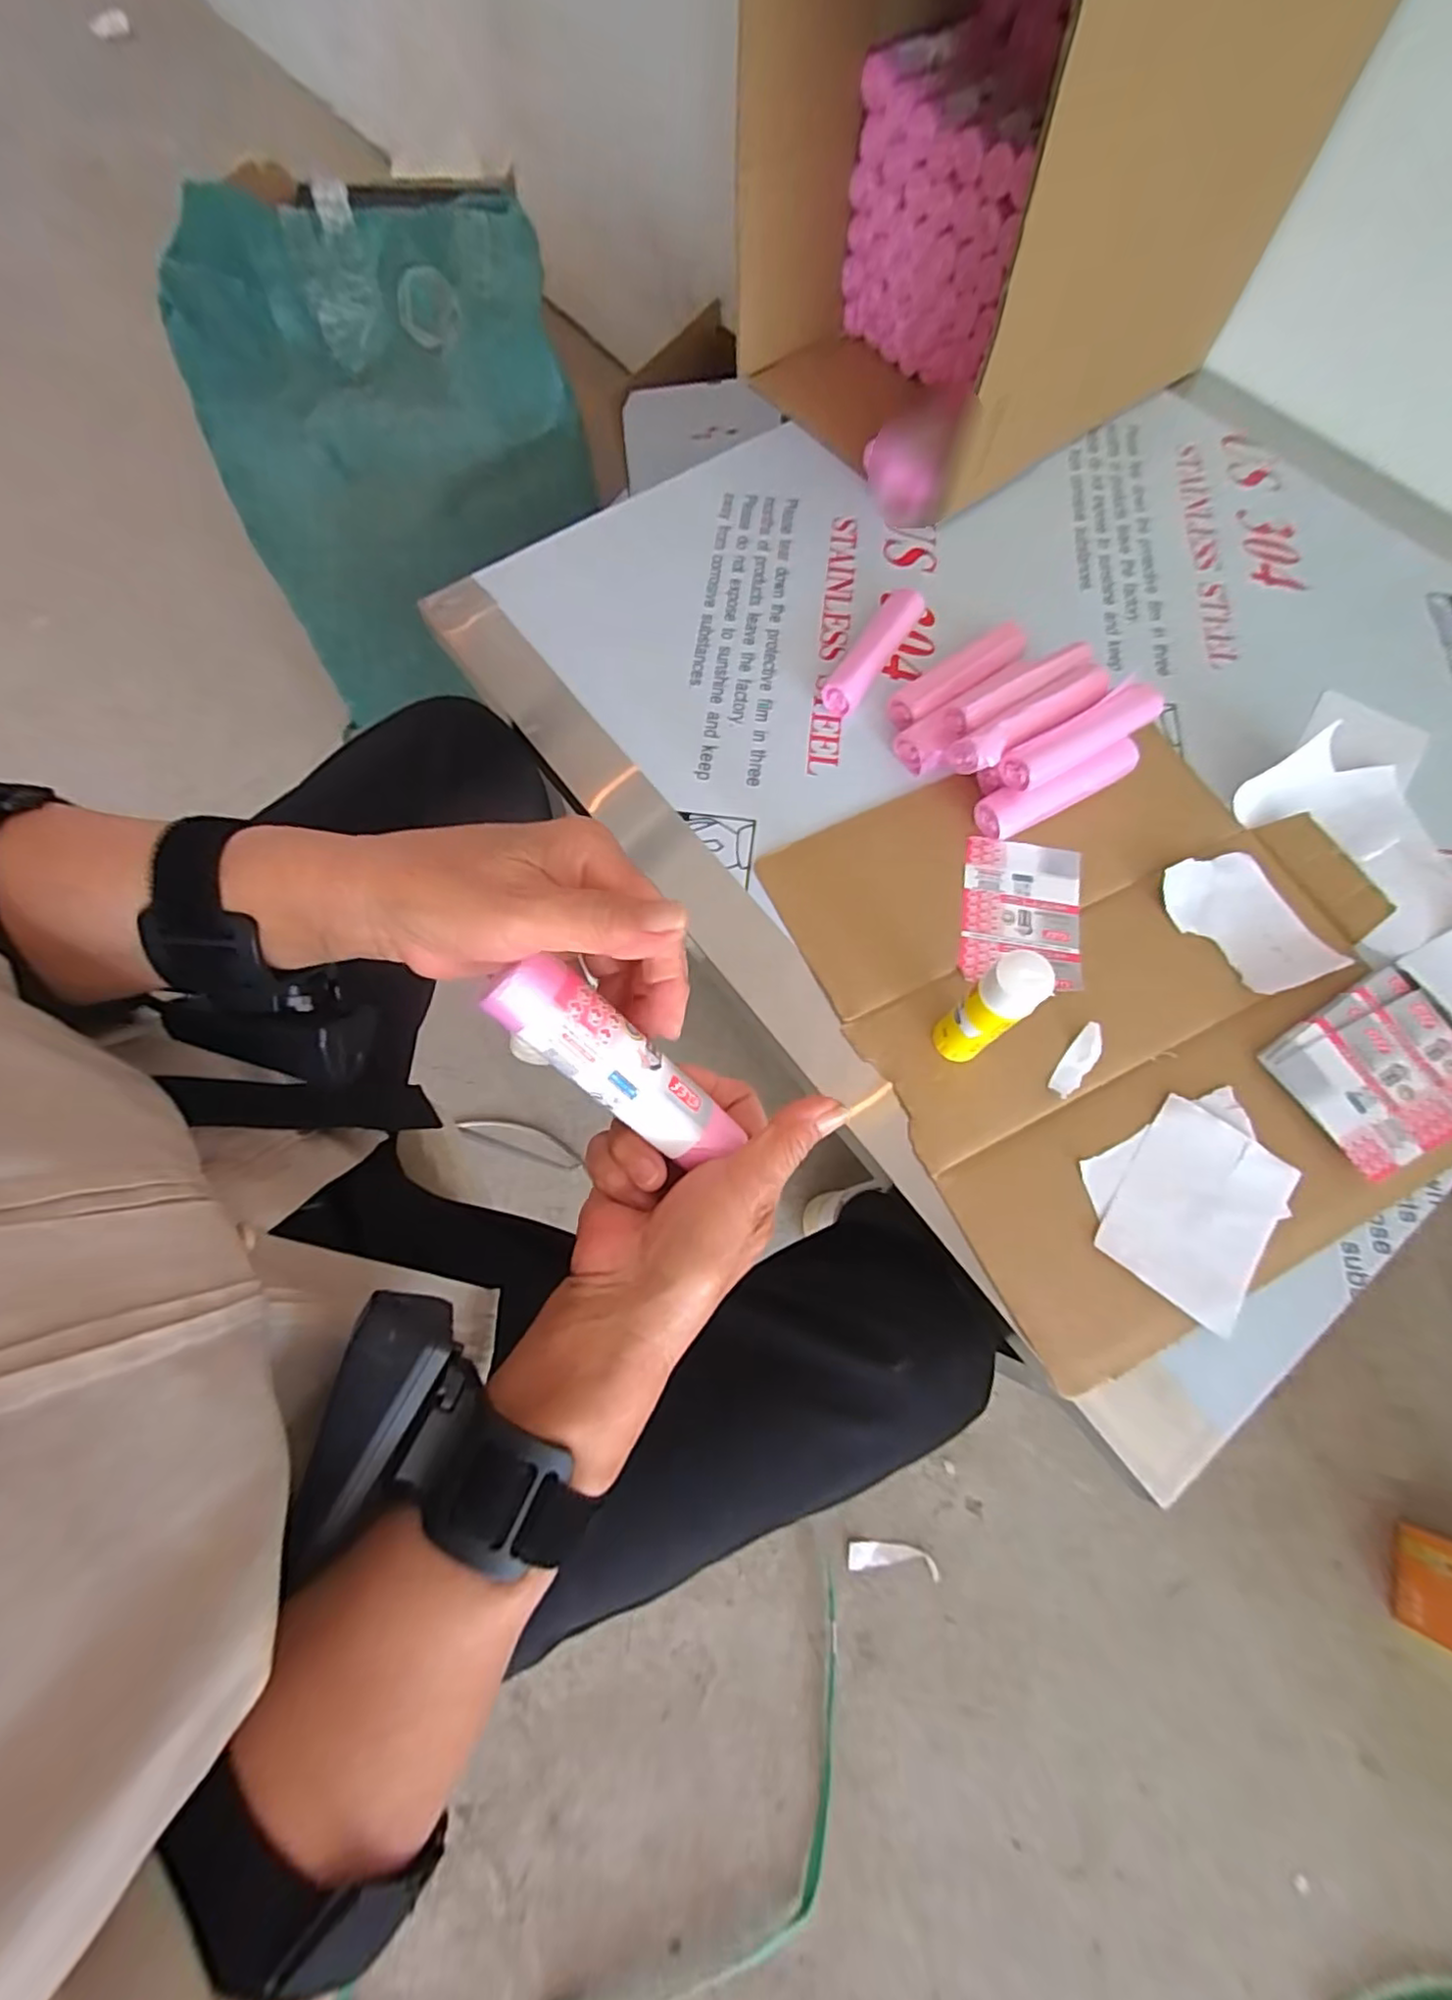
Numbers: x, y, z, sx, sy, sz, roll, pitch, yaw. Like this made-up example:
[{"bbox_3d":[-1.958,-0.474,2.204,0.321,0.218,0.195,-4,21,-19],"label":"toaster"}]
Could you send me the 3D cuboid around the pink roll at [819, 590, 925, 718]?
[{"bbox_3d":[0.114,-0.271,0.503,0.029,0.033,0.123,30,72,12],"label":"pink roll"}]

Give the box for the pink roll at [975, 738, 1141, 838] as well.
[{"bbox_3d":[0.234,-0.147,0.450,0.126,0.031,0.026,-22,70,-8],"label":"pink roll"}]

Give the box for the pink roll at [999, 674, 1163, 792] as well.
[{"bbox_3d":[0.239,-0.178,0.439,0.115,0.020,0.027,-28,73,-11],"label":"pink roll"}]

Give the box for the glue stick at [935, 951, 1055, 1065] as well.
[{"bbox_3d":[0.141,0.009,0.355,0.025,0.107,0.027,0,69,1],"label":"glue stick"}]

